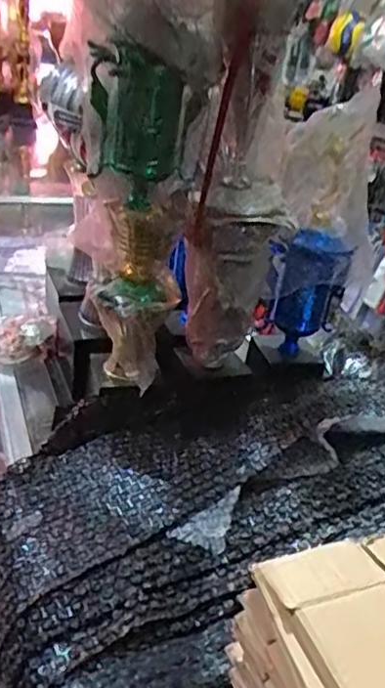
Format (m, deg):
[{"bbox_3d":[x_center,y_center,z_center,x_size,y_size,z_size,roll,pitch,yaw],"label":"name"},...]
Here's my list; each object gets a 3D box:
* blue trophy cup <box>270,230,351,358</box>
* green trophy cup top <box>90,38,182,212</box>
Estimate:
[{"bbox_3d":[0.135,-0.061,0.769,0.058,0.165,0.088,28,33,33],"label":"blue trophy cup"},{"bbox_3d":[-0.055,-0.206,0.597,0.081,0.139,0.073,5,28,-6],"label":"green trophy cup top"}]

